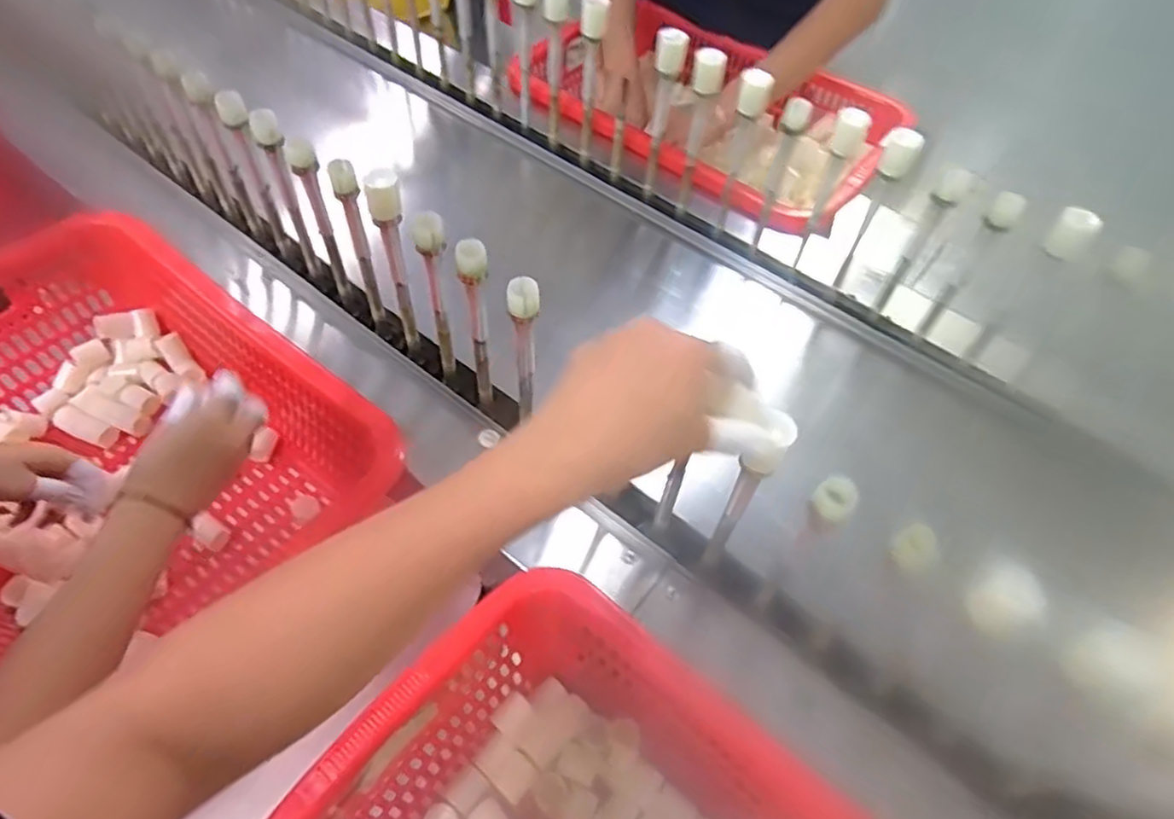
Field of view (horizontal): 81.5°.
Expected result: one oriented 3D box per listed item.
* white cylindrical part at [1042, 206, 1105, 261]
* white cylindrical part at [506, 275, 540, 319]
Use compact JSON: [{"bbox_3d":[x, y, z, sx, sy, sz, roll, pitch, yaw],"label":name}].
[{"bbox_3d":[0.396,-0.144,0.554,0.024,0.037,0.029,-35,62,-26],"label":"white cylindrical part"},{"bbox_3d":[-0.047,-0.082,0.499,0.023,0.022,0.024,2,52,-2],"label":"white cylindrical part"}]

